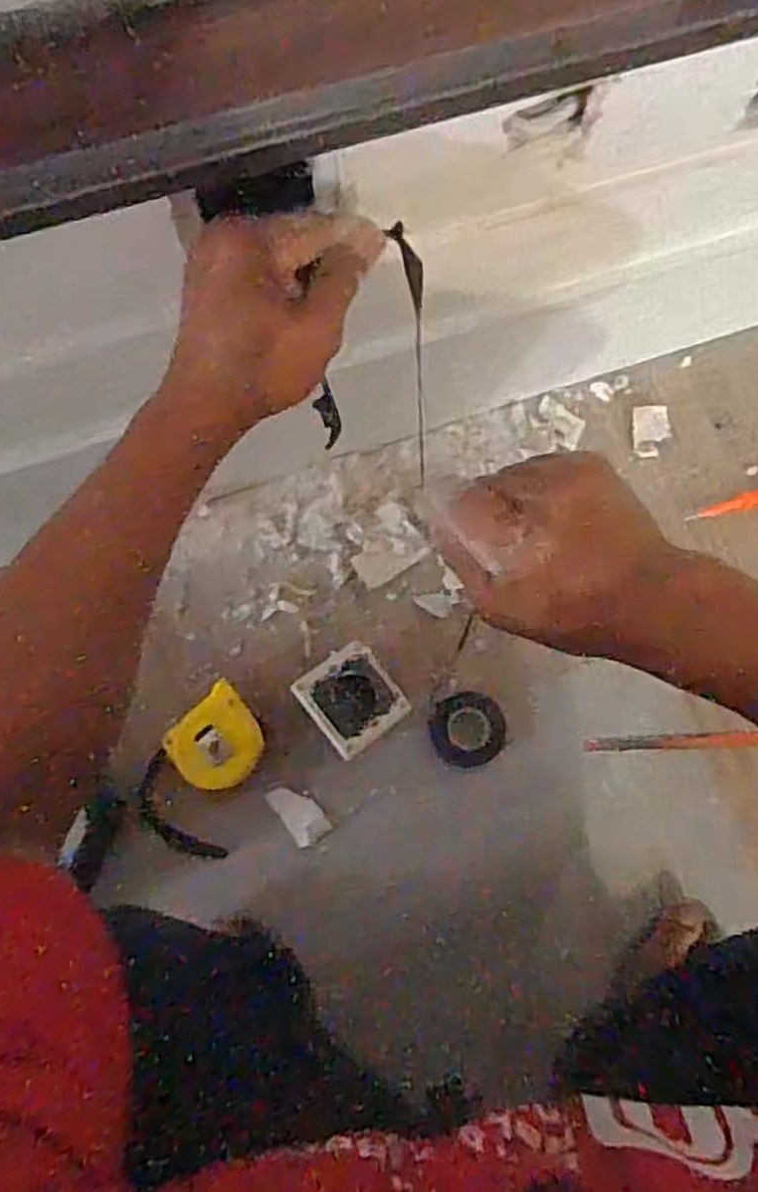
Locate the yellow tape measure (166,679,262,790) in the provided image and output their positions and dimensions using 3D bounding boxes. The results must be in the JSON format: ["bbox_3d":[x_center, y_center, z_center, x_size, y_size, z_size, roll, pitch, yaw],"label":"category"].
[{"bbox_3d":[-0.137,0.127,0.693,0.071,0.032,0.075,42,80,7],"label":"yellow tape measure"}]

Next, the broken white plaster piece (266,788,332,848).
[{"bbox_3d":[-0.070,0.192,0.705,0.034,0.005,0.057,-35,81,-9],"label":"broken white plaster piece"}]

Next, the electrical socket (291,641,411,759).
[{"bbox_3d":[-0.023,0.091,0.708,0.079,0.039,0.083,-37,81,-9],"label":"electrical socket"}]

